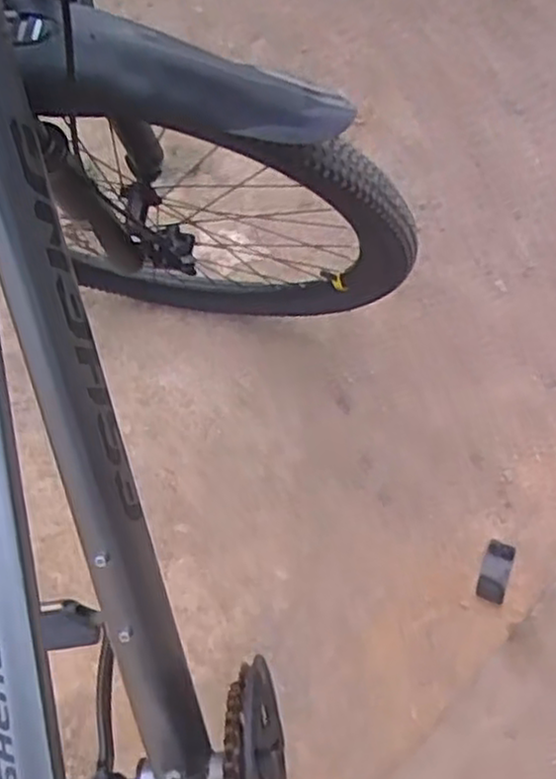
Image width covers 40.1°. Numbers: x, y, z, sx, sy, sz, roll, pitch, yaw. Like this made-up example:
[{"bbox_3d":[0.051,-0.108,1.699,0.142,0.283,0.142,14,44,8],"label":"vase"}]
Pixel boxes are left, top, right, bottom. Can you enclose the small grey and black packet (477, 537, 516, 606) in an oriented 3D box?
[{"bbox_3d":[0.277,0.230,0.970,0.035,0.006,0.083,19,62,13],"label":"small grey and black packet"}]

